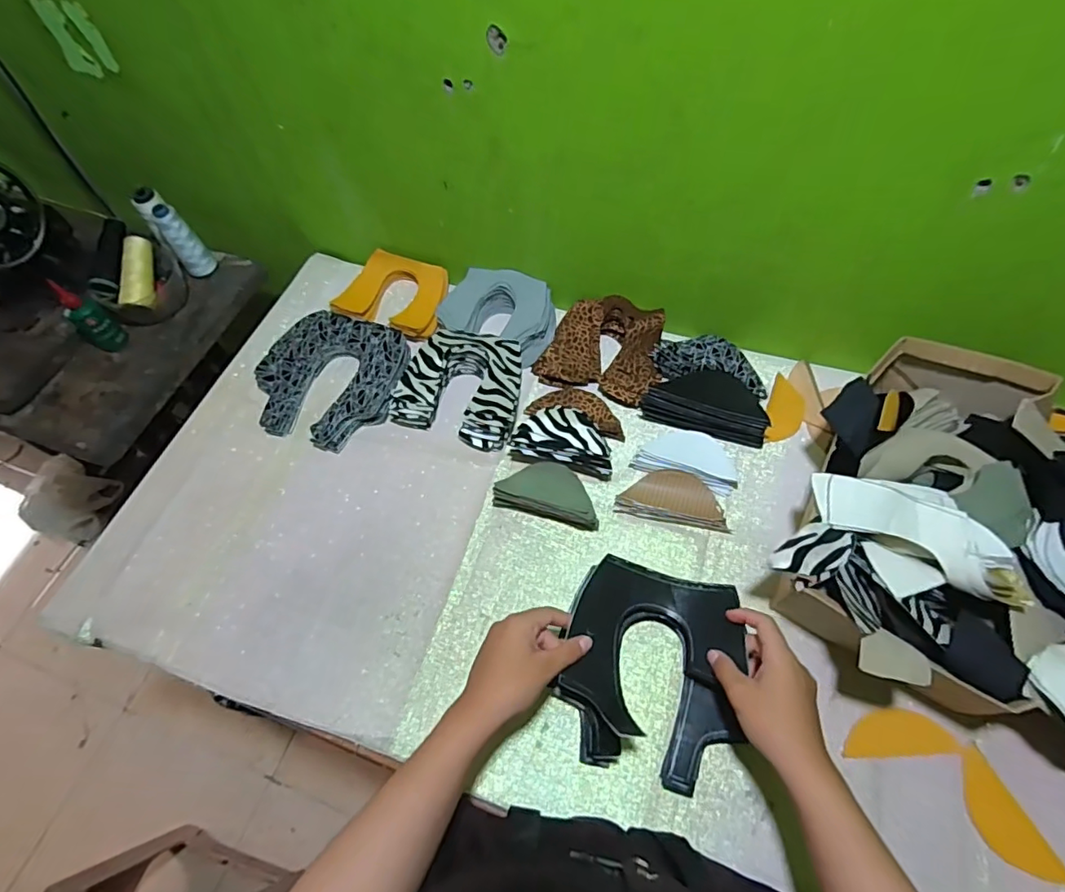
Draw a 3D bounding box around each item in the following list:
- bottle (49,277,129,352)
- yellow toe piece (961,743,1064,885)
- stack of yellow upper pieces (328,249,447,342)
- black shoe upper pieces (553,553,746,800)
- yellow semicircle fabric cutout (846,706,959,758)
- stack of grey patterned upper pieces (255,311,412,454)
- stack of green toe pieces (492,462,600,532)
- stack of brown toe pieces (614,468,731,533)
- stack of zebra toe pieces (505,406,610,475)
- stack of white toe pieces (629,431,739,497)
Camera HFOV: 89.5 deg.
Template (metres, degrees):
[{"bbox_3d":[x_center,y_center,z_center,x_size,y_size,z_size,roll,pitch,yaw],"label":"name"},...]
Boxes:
[{"bbox_3d":[-0.637,-0.184,0.768,0.035,0.107,0.048,28,66,17],"label":"bottle"},{"bbox_3d":[0.410,0.328,0.471,0.045,0.004,0.105,-22,62,-9],"label":"yellow toe piece"},{"bbox_3d":[-0.200,-0.226,0.796,0.159,0.027,0.136,18,63,13],"label":"stack of yellow upper pieces"},{"bbox_3d":[0.111,0.210,0.508,0.161,0.070,0.181,10,64,9],"label":"black shoe upper pieces"},{"bbox_3d":[0.345,0.271,0.506,0.099,0.004,0.040,-2,60,2],"label":"yellow semicircle fabric cutout"},{"bbox_3d":[-0.272,-0.093,0.730,0.195,0.026,0.188,16,62,11],"label":"stack of grey patterned upper pieces"},{"bbox_3d":[0.019,0.056,0.622,0.121,0.050,0.056,14,62,11],"label":"stack of green toe pieces"},{"bbox_3d":[0.163,0.060,0.627,0.122,0.016,0.061,10,62,9],"label":"stack of brown toe pieces"},{"bbox_3d":[0.038,-0.007,0.645,0.125,0.056,0.061,12,62,10],"label":"stack of zebra toe pieces"},{"bbox_3d":[0.186,0.013,0.644,0.118,0.018,0.060,14,62,10],"label":"stack of white toe pieces"}]

